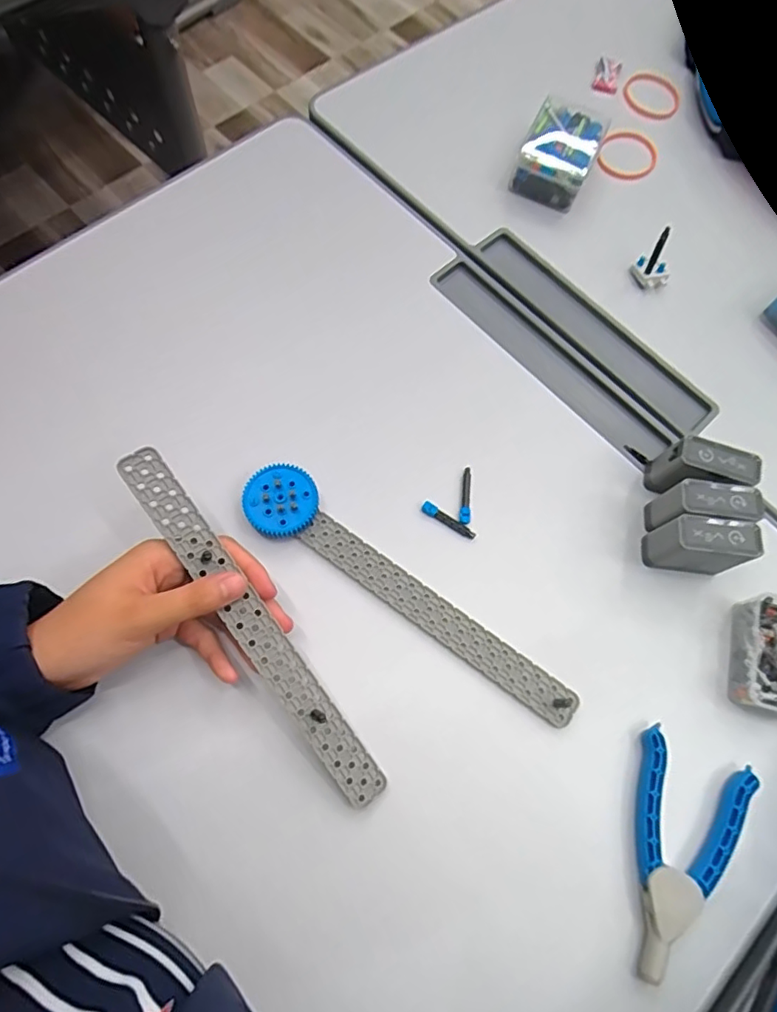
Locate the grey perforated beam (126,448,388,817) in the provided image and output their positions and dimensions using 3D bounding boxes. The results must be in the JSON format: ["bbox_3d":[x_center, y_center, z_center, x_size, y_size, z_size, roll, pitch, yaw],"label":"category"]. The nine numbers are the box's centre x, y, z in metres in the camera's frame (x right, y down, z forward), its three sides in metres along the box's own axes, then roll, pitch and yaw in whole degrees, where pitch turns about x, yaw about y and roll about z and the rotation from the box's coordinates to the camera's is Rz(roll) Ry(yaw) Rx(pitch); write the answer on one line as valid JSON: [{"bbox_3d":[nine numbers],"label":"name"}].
[{"bbox_3d":[-0.081,0.073,0.337,0.025,0.006,0.248,-35,90,-14],"label":"grey perforated beam"}]

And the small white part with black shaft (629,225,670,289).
[{"bbox_3d":[0.228,-0.207,0.474,0.022,0.037,0.030,-27,74,-12],"label":"small white part with black shaft"}]

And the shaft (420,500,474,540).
[{"bbox_3d":[0.043,0.011,0.406,0.042,0.007,0.008,33,72,9],"label":"shaft"}]

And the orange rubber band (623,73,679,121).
[{"bbox_3d":[0.273,-0.422,0.578,0.058,0.004,0.061,0,79,-2],"label":"orange rubber band"}]

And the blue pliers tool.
[{"bbox_3d":[0.172,0.211,0.337,0.066,0.014,0.128,24,71,6],"label":"blue pliers tool"}]

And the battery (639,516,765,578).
[{"bbox_3d":[0.214,0.028,0.386,0.056,0.051,0.025,9,70,1],"label":"battery"}]

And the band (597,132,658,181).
[{"bbox_3d":[0.232,-0.338,0.538,0.054,0.004,0.067,29,74,-2],"label":"band"}]

